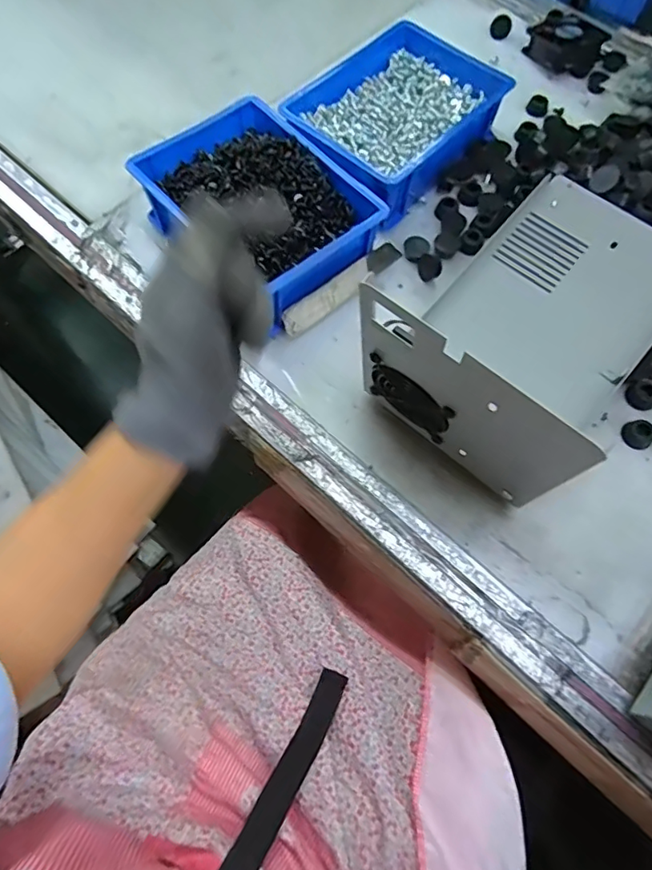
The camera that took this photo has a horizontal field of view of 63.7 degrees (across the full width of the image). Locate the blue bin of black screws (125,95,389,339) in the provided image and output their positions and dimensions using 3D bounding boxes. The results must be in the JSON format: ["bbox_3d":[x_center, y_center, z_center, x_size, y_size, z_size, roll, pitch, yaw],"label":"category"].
[{"bbox_3d":[-0.060,-0.202,0.477,0.150,0.068,0.196,-38,74,-16],"label":"blue bin of black screws"}]

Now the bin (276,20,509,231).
[{"bbox_3d":[0.068,-0.320,0.541,0.208,0.067,0.157,-43,73,-15],"label":"bin"}]

